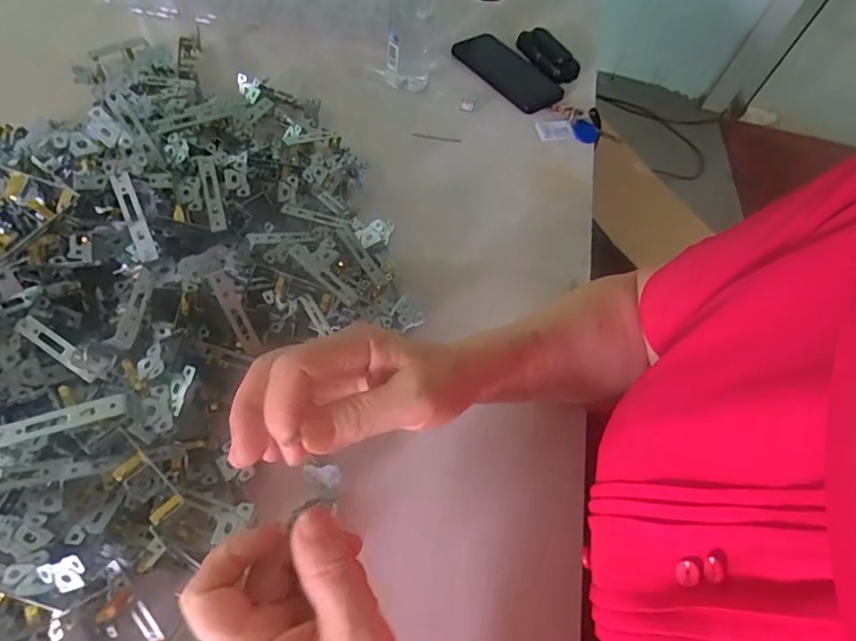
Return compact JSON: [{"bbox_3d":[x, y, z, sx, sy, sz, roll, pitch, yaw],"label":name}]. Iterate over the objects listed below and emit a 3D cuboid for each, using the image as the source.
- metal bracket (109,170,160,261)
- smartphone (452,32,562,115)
[{"bbox_3d":[-0.223,-0.078,0.361,0.015,0.009,0.068,-20,96,-13],"label":"metal bracket"},{"bbox_3d":[0.108,-0.348,0.660,0.080,0.014,0.165,-33,69,-24],"label":"smartphone"}]

